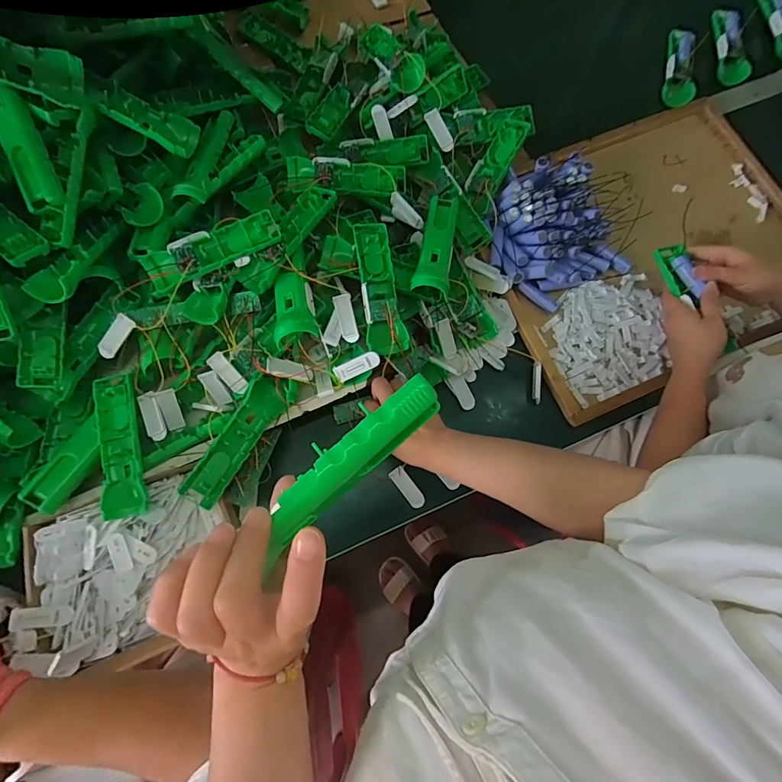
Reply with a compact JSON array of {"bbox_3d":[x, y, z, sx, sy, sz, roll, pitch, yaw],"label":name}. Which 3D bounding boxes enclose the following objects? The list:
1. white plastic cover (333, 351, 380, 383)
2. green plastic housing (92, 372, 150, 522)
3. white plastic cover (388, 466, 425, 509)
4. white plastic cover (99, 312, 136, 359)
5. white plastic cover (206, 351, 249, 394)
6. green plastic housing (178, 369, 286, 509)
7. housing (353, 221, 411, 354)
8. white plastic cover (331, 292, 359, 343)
[{"bbox_3d":[-0.040,-0.030,0.532,0.057,0.005,0.020,-23,100,12],"label":"white plastic cover"},{"bbox_3d":[-0.314,0.062,0.509,0.045,0.021,0.163,-12,76,-4],"label":"green plastic housing"},{"bbox_3d":[0.023,0.129,0.586,0.022,0.004,0.059,-36,79,-9],"label":"white plastic cover"},{"bbox_3d":[-0.326,-0.063,0.519,0.019,0.011,0.056,37,96,8],"label":"white plastic cover"},{"bbox_3d":[-0.200,-0.021,0.541,0.021,0.006,0.057,-41,103,-10],"label":"white plastic cover"},{"bbox_3d":[-0.185,0.059,0.525,0.049,0.025,0.160,39,67,-27],"label":"green plastic housing"},{"bbox_3d":[-0.014,-0.128,0.546,0.046,0.023,0.160,-10,90,-4],"label":"housing"},{"bbox_3d":[-0.055,-0.091,0.546,0.023,0.008,0.060,-12,99,19],"label":"white plastic cover"}]

